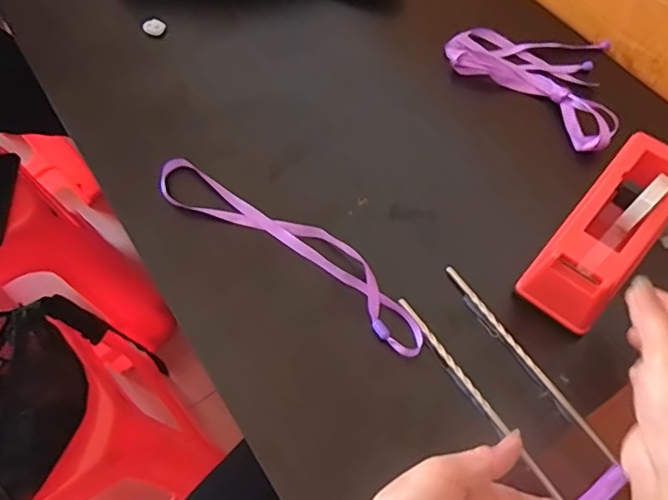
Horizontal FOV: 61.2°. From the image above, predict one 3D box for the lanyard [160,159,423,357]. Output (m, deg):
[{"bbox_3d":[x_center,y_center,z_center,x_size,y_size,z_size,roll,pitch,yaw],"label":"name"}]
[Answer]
[{"bbox_3d":[-0.038,-0.006,0.467,0.269,0.016,0.053,31,57,18],"label":"lanyard"}]

